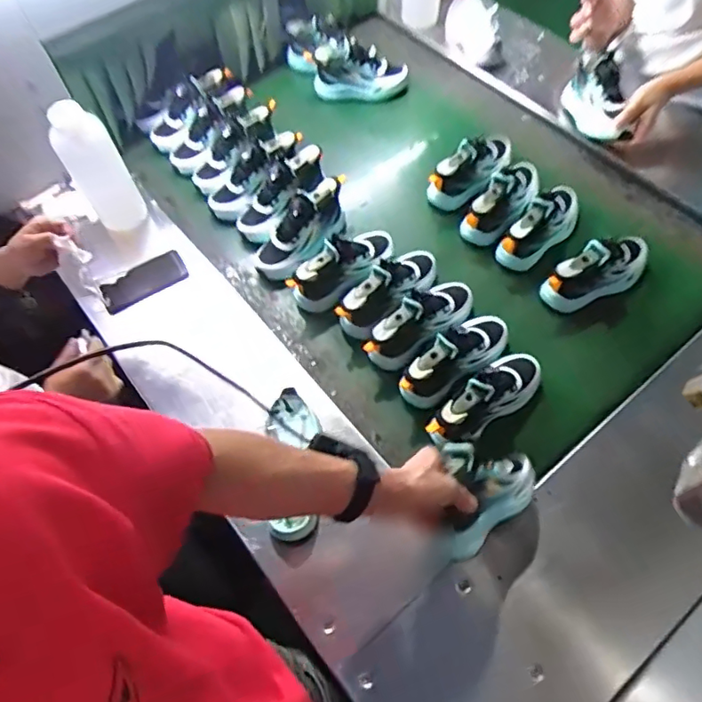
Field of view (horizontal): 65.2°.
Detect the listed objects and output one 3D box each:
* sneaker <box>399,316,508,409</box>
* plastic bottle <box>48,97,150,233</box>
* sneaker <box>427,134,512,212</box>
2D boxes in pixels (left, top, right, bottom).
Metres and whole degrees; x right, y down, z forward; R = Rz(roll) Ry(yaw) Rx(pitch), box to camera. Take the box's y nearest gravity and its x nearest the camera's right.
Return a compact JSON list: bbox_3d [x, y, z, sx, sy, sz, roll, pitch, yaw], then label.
[{"bbox_3d":[0.176,0.006,0.897,0.079,0.109,0.224,38,70,22],"label":"sneaker"},{"bbox_3d":[-0.497,-0.356,1.067,0.107,0.299,0.078,35,69,21],"label":"plastic bottle"},{"bbox_3d":[0.250,-0.376,1.098,0.221,0.104,0.079,-34,64,-14],"label":"sneaker"}]

